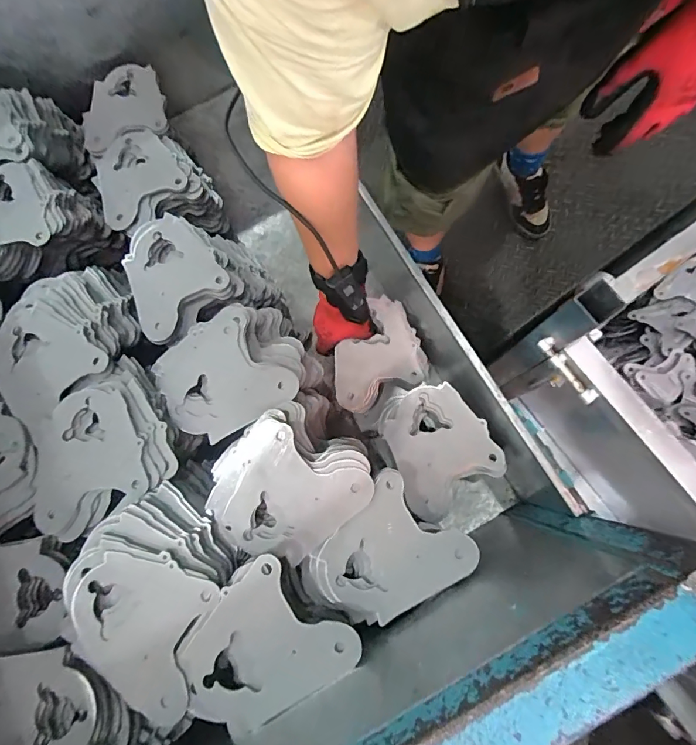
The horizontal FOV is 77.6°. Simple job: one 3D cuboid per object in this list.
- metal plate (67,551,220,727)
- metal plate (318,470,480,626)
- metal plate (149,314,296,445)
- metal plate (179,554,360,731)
[{"bbox_3d":[-0.207,0.250,0.428,0.141,0.009,0.133,-1,82,8],"label":"metal plate"},{"bbox_3d":[0.048,0.199,0.462,0.126,0.009,0.134,41,87,9],"label":"metal plate"},{"bbox_3d":[-0.155,0.003,0.526,0.148,0.010,0.138,-1,79,7],"label":"metal plate"},{"bbox_3d":[-0.088,0.268,0.415,0.159,0.008,0.126,-40,84,1],"label":"metal plate"}]

